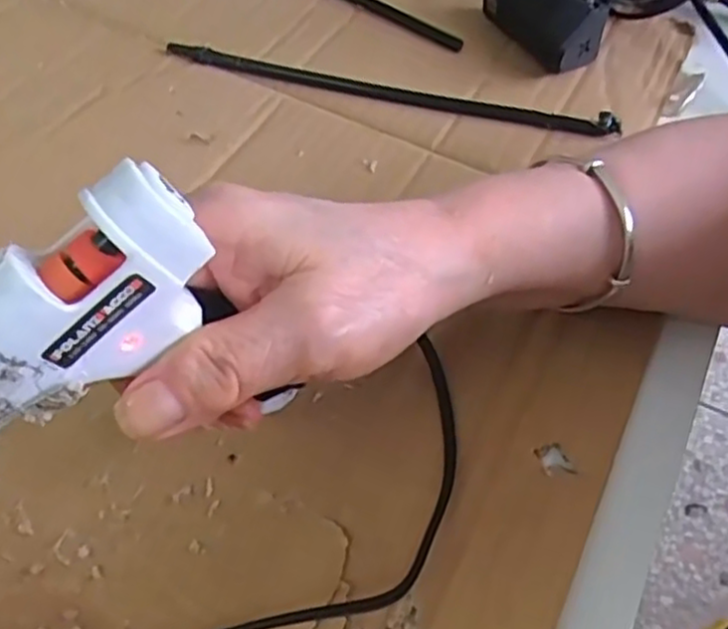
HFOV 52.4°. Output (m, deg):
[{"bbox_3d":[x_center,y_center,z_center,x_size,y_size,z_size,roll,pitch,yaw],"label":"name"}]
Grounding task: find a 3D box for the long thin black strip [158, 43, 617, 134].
[{"bbox_3d":[0.013,-0.119,0.388,0.237,0.009,0.011,13,54,6],"label":"long thin black strip"}]

